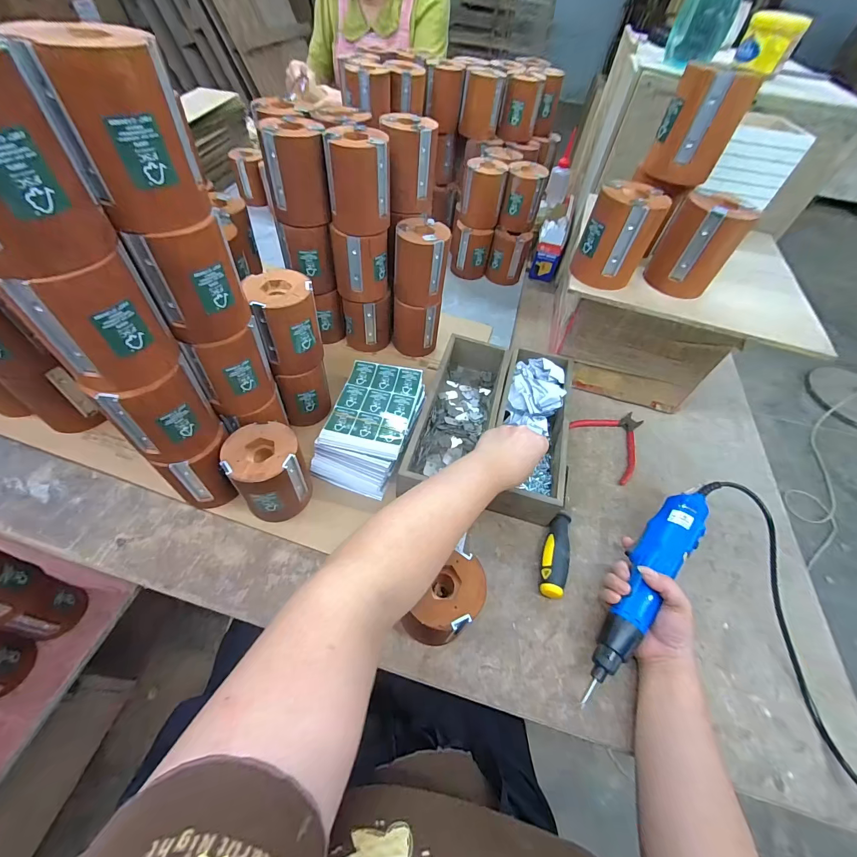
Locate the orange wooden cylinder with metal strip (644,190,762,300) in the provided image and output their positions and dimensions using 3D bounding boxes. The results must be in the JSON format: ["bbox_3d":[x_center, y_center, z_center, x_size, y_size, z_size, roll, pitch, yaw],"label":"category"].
[{"bbox_3d":[0.333,-0.225,0.459,0.078,0.099,0.066,34,57,18],"label":"orange wooden cylinder with metal strip"}]

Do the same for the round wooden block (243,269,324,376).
[{"bbox_3d":[-0.169,-0.125,0.449,0.070,0.098,0.064,-16,57,-18],"label":"round wooden block"}]

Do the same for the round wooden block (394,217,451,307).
[{"bbox_3d":[-0.011,-0.249,0.559,0.077,0.100,0.066,0,53,-7],"label":"round wooden block"}]

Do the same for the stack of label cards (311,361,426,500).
[{"bbox_3d":[-0.078,-0.005,0.514,0.113,0.064,0.180,17,53,6],"label":"stack of label cards"}]

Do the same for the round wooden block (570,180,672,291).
[{"bbox_3d":[0.233,-0.235,0.454,0.075,0.097,0.070,3,53,-4],"label":"round wooden block"}]

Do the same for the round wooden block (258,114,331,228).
[{"bbox_3d":[-0.169,-0.330,0.483,0.072,0.106,0.070,-6,54,-11],"label":"round wooden block"}]

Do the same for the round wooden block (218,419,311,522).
[{"bbox_3d":[-0.184,0.059,0.439,0.082,0.112,0.078,-16,57,-18],"label":"round wooden block"}]

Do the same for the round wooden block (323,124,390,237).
[{"bbox_3d":[-0.089,-0.314,0.474,0.078,0.100,0.066,-3,54,-9],"label":"round wooden block"}]

